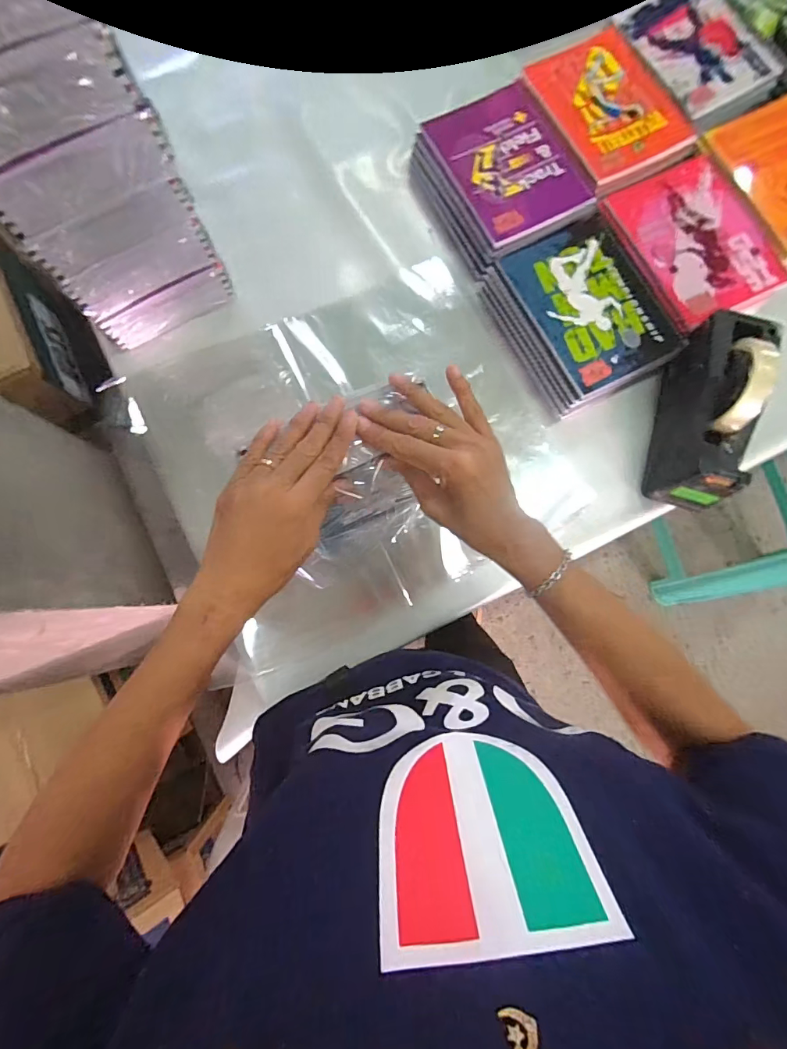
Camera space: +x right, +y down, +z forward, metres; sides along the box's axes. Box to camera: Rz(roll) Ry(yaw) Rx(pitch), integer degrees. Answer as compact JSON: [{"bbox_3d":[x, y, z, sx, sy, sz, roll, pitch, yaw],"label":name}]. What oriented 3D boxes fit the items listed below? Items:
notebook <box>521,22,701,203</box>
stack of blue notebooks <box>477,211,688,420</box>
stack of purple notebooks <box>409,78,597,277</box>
[{"bbox_3d":[0.283,-0.542,0.592,0.152,0.013,0.208,-29,84,-4],"label":"notebook"},{"bbox_3d":[0.230,-0.259,0.560,0.170,0.045,0.206,-27,81,-5],"label":"stack of blue notebooks"},{"bbox_3d":[0.138,-0.447,0.590,0.174,0.040,0.204,-29,84,-4],"label":"stack of purple notebooks"}]

